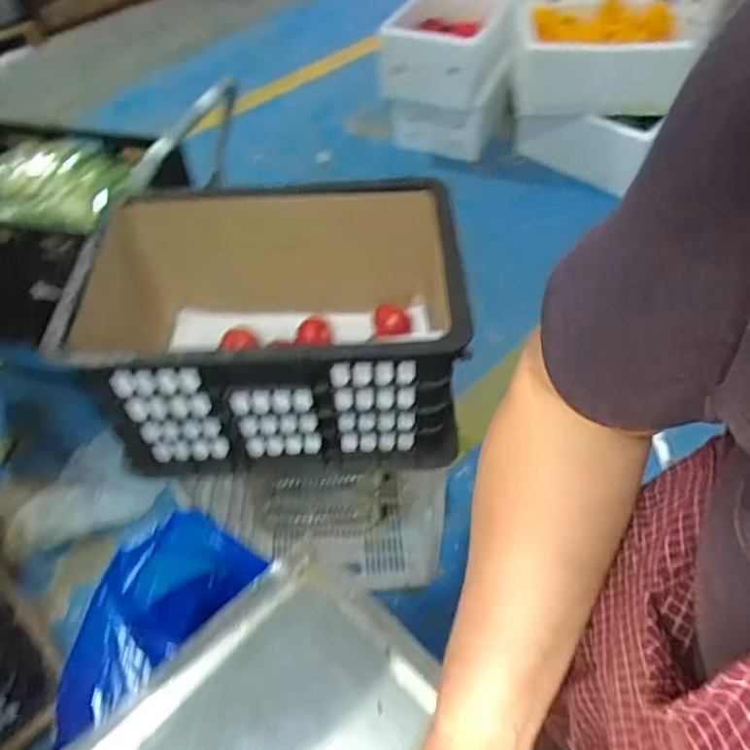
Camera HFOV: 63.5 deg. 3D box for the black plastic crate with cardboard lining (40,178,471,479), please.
[{"bbox_3d":[-0.141,-0.065,0.863,0.465,0.266,0.336,-3,50,1],"label":"black plastic crate with cardboard lining"}]

